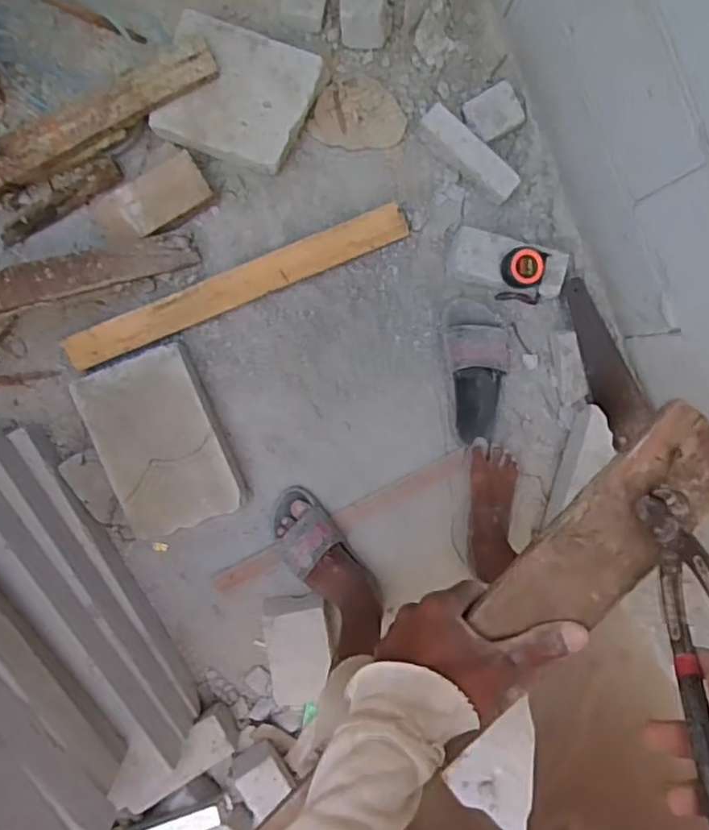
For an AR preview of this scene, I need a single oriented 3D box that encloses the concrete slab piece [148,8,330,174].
[{"bbox_3d":[-0.201,-0.553,1.124,0.251,0.084,0.211,18,103,-2],"label":"concrete slab piece"}]

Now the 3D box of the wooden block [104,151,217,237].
[{"bbox_3d":[-0.341,-0.385,1.140,0.163,0.029,0.094,-31,95,-1],"label":"wooden block"}]

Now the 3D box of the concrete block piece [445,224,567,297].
[{"bbox_3d":[0.278,-0.274,1.174,0.202,0.078,0.092,11,93,-4],"label":"concrete block piece"}]

